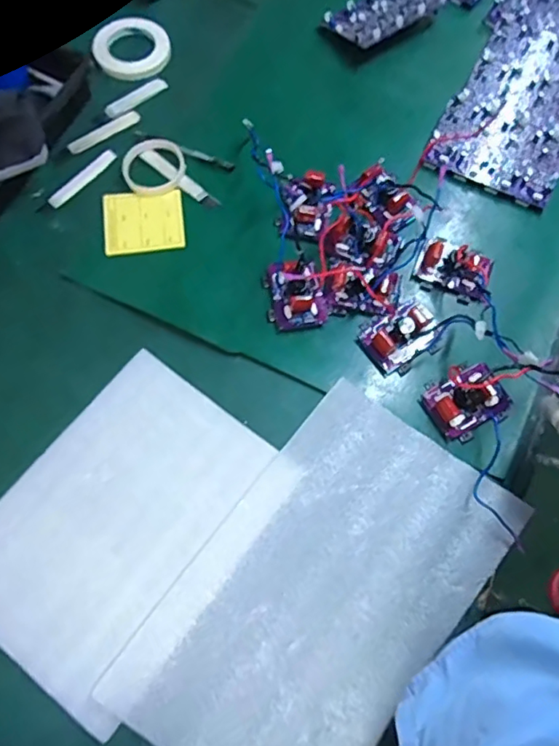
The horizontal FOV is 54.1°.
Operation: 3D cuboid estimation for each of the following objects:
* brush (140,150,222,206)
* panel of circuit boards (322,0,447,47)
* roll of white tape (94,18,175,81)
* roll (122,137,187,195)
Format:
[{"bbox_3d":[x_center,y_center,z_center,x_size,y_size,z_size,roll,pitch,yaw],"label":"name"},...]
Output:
[{"bbox_3d":[-0.142,-0.279,0.784,0.135,0.007,0.021,38,72,11],"label":"brush"},{"bbox_3d":[0.182,-0.603,0.905,0.214,0.022,0.112,-37,64,-15],"label":"panel of circuit boards"},{"bbox_3d":[-0.231,-0.513,0.863,0.119,0.014,0.118,1,69,-3],"label":"roll of white tape"},{"bbox_3d":[-0.178,-0.295,0.781,0.089,0.020,0.079,-18,71,-10],"label":"roll"}]

